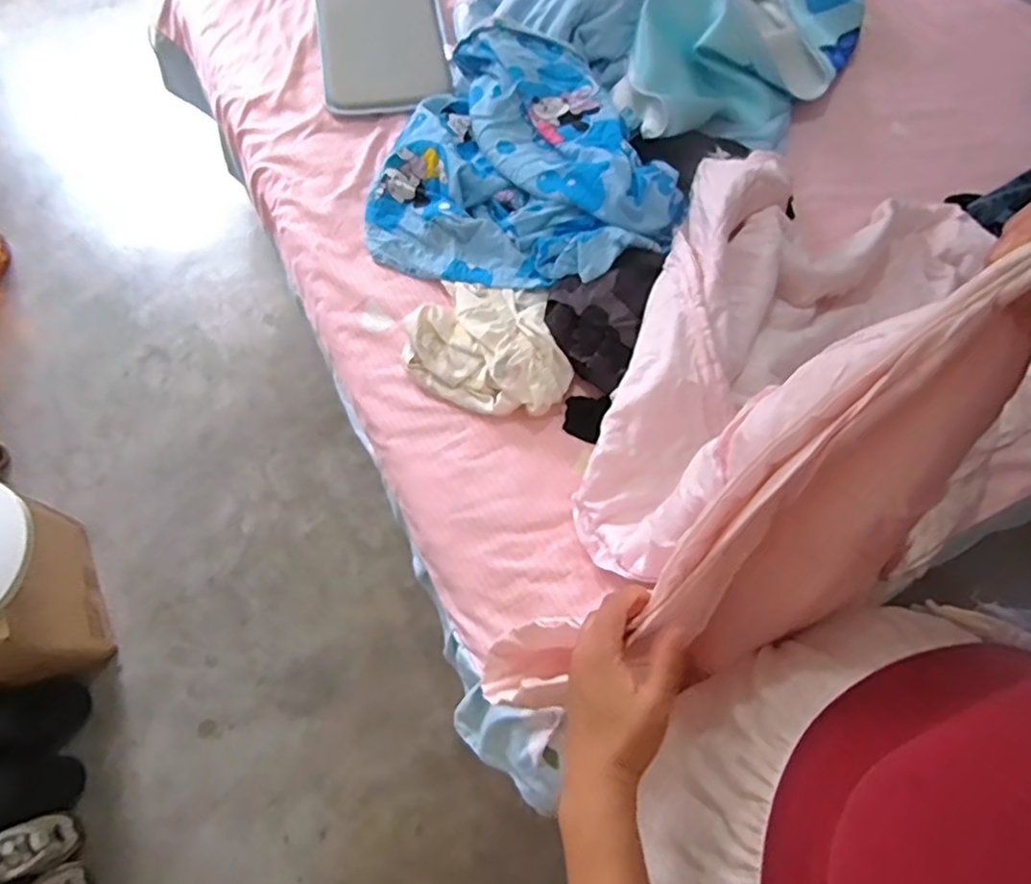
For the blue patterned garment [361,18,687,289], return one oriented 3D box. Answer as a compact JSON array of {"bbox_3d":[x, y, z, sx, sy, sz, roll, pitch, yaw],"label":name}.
[{"bbox_3d":[0.033,-0.442,0.992,0.469,0.108,0.459,21,69,7],"label":"blue patterned garment"}]

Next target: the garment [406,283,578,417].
[{"bbox_3d":[-0.036,-0.142,0.893,0.235,0.055,0.193,13,68,4],"label":"garment"}]

